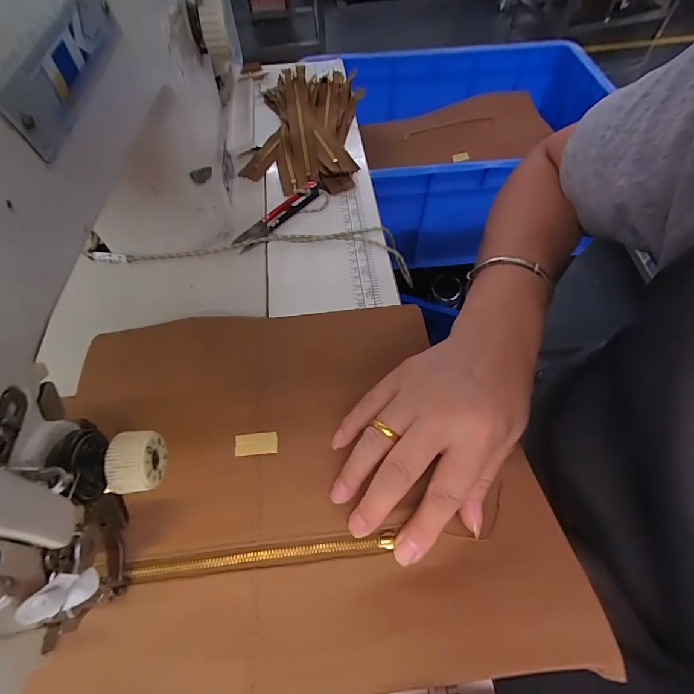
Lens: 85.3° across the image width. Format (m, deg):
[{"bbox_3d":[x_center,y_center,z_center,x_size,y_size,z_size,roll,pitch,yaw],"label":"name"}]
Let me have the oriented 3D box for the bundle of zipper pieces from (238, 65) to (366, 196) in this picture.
[{"bbox_3d":[-0.047,-0.266,0.445,0.119,0.028,0.225,3,58,2],"label":"bundle of zipper pieces"}]

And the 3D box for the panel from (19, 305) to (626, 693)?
[{"bbox_3d":[-0.033,0.070,0.240,0.293,0.028,0.233,-6,59,-3],"label":"panel"}]

